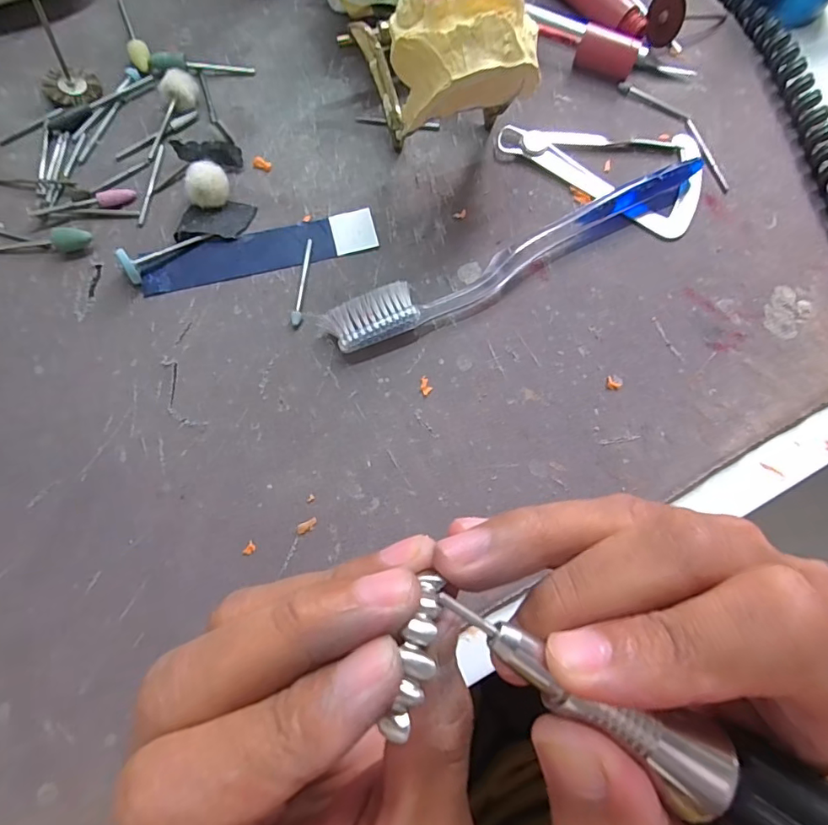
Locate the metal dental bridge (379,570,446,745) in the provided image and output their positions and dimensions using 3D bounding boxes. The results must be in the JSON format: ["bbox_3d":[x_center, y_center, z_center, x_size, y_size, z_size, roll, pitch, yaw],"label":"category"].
[{"bbox_3d":[0.001,0.046,0.101,0.006,0.005,0.031,17,52,3],"label":"metal dental bridge"}]

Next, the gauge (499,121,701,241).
[{"bbox_3d":[0.092,-0.111,0.244,0.096,0.004,0.059,0,73,-2],"label":"gauge"}]

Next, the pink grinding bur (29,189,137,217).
[{"bbox_3d":[-0.148,-0.093,0.228,0.044,0.005,0.007,-15,74,-7],"label":"pink grinding bur"}]

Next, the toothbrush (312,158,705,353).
[{"bbox_3d":[0.049,-0.070,0.225,0.186,0.013,0.019,-26,76,-9],"label":"toothbrush"}]

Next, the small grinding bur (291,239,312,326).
[{"bbox_3d":[-0.049,-0.057,0.221,0.004,0.004,0.042,3,73,-1],"label":"small grinding bur"}]

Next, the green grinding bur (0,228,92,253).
[{"bbox_3d":[-0.162,-0.074,0.219,0.045,0.010,0.008,0,73,-2],"label":"green grinding bur"}]

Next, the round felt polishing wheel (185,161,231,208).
[{"bbox_3d":[-0.091,-0.100,0.226,0.018,0.015,0.015,-24,76,-9],"label":"round felt polishing wheel"}]

